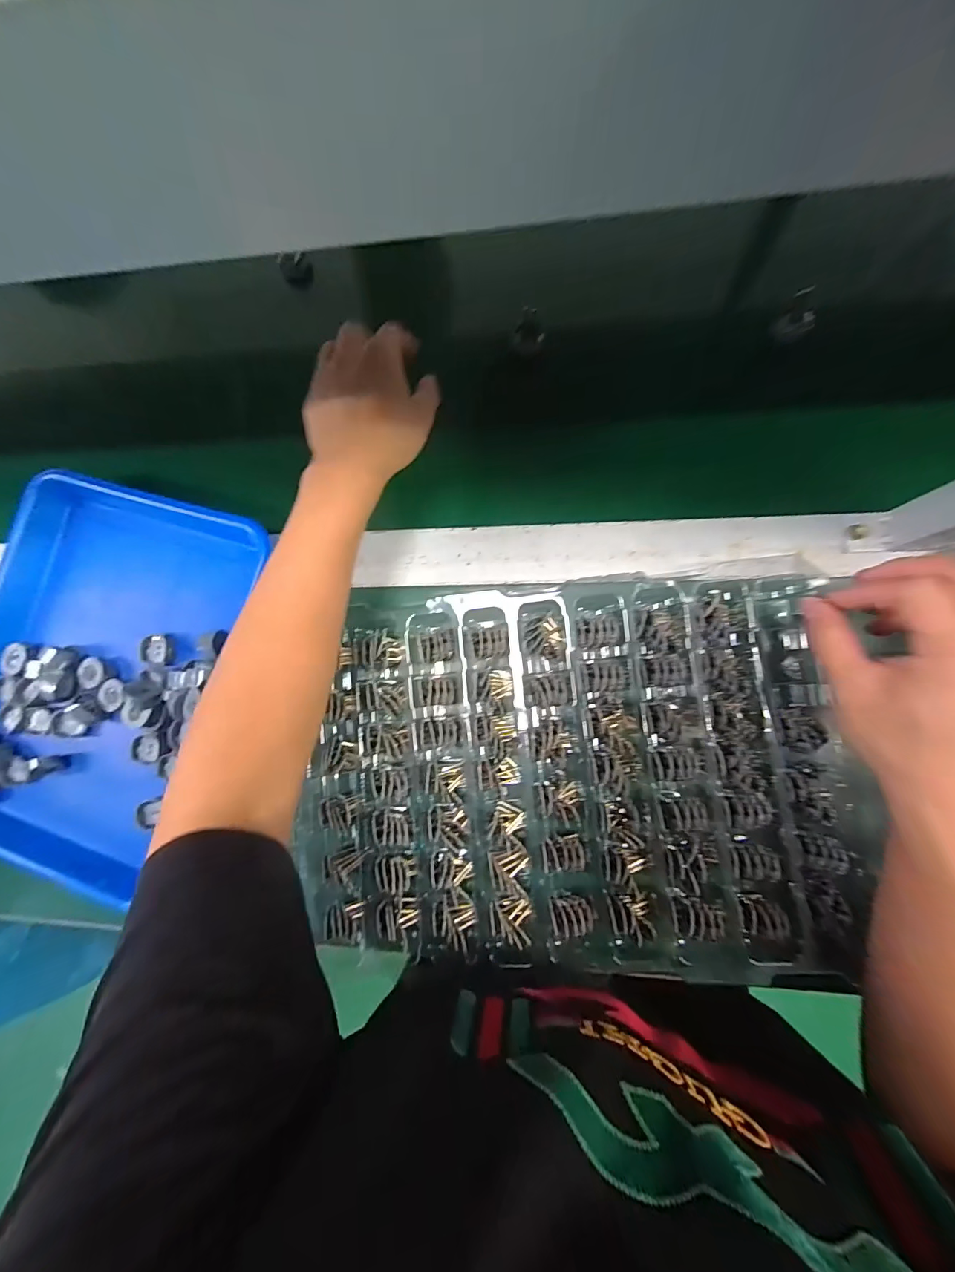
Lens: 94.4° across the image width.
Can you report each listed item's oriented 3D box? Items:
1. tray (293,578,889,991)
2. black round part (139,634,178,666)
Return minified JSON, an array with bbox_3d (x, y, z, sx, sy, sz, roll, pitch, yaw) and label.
[{"bbox_3d":[0.065,0.099,0.334,0.378,0.035,0.265,-2,85,8],"label":"tray"},{"bbox_3d":[-0.278,0.012,0.387,0.026,0.014,0.026,-1,85,7],"label":"black round part"}]

